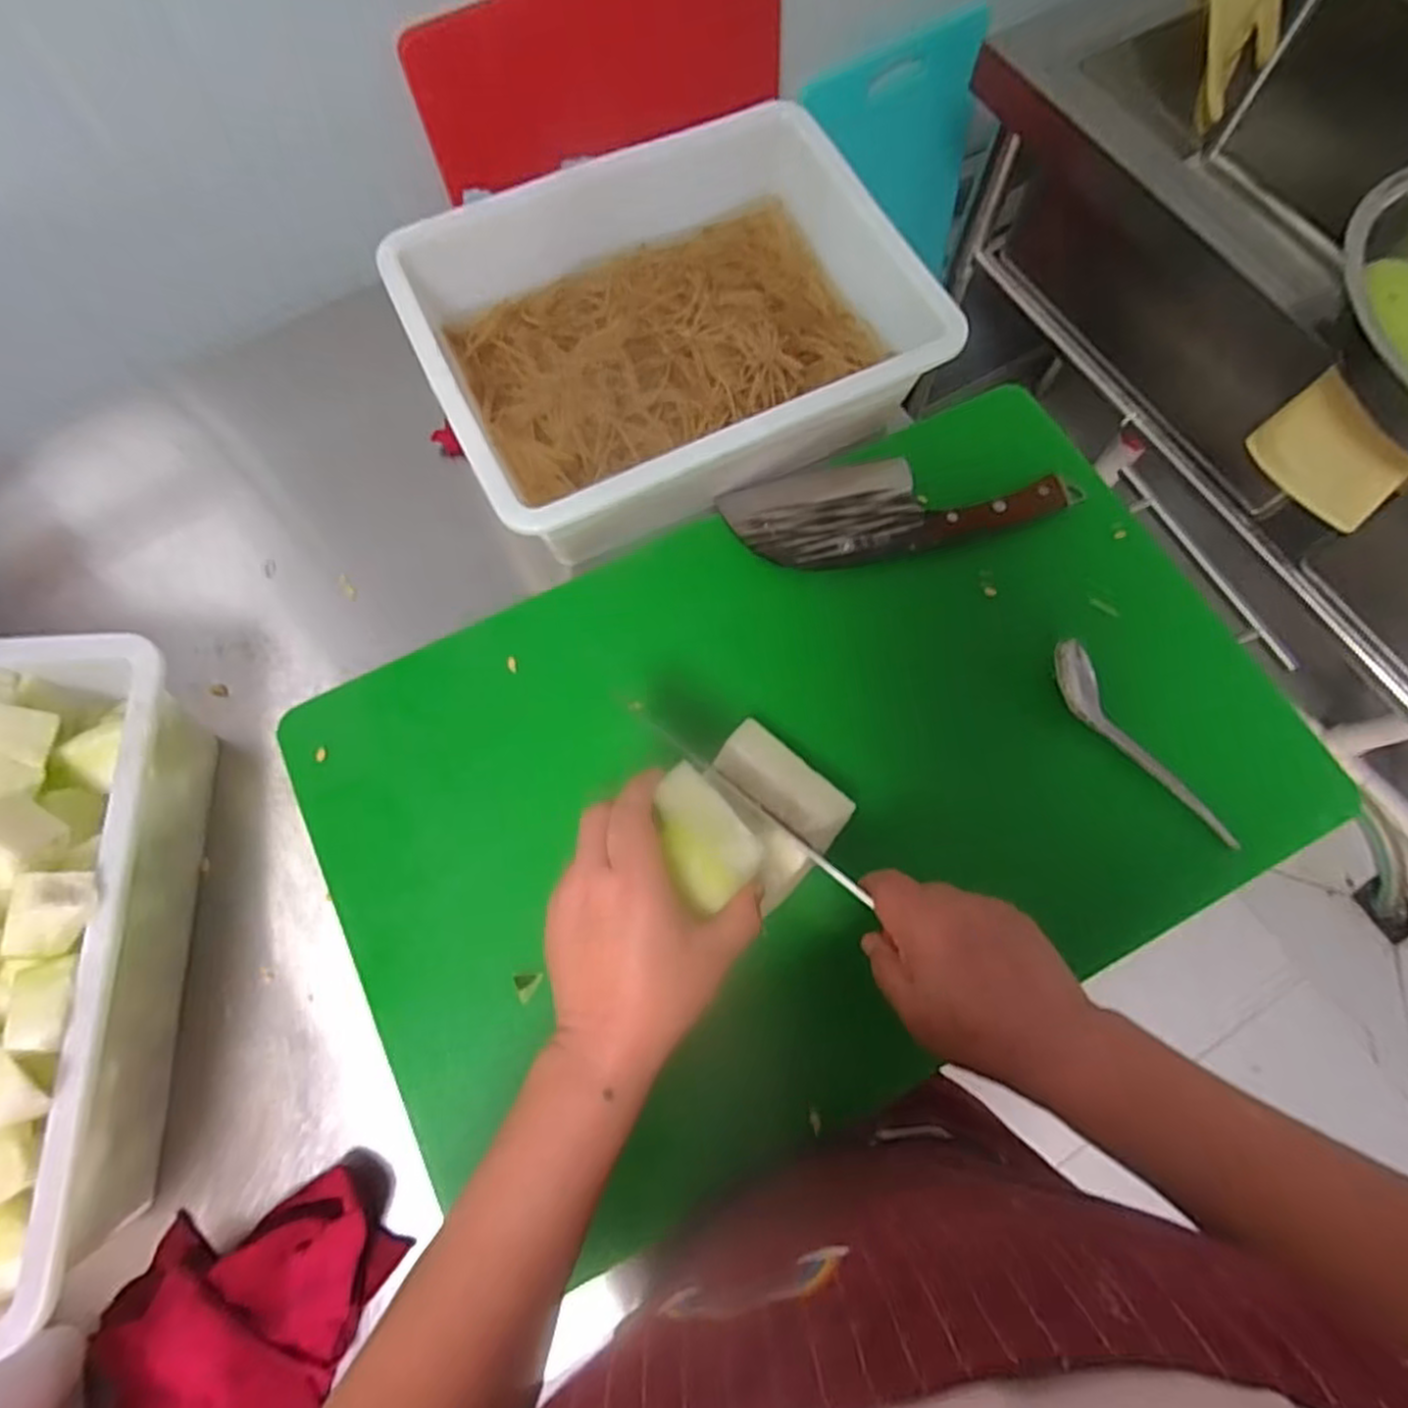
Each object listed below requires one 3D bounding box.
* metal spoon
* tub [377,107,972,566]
[{"bbox_3d":[0.292,0.029,0.510,0.030,0.027,0.166,-31,73,-10],"label":"metal spoon"},{"bbox_3d":[-0.026,-0.279,0.582,0.354,0.104,0.272,-26,73,-8],"label":"tub"}]

